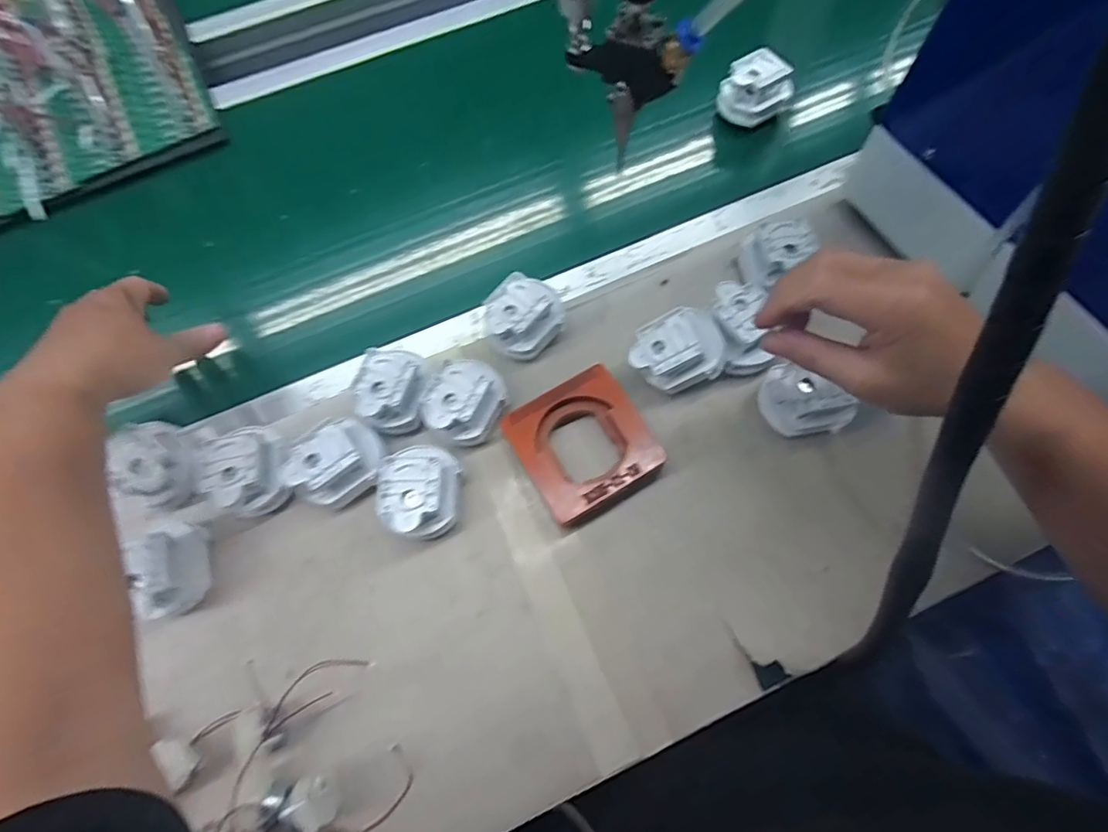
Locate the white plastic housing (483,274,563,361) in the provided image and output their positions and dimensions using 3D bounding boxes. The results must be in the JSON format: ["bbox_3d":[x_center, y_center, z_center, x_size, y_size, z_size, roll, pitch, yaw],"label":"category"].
[{"bbox_3d":[-0.026,-0.082,0.460,0.057,0.052,0.064,39,75,16],"label":"white plastic housing"}]

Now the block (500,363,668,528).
[{"bbox_3d":[0.024,0.024,0.425,0.098,0.028,0.103,-30,70,-9],"label":"block"}]

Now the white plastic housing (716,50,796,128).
[{"bbox_3d":[0.210,-0.339,0.544,0.051,0.050,0.058,-36,71,-11],"label":"white plastic housing"}]

